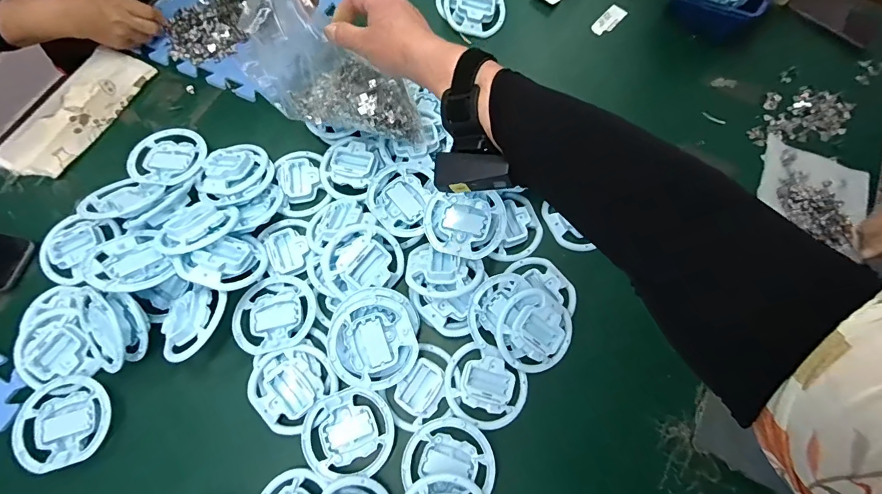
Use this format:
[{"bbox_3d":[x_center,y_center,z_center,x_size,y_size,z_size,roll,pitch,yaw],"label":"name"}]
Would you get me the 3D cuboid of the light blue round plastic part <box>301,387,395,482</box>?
[{"bbox_3d":[-0.109,0.220,0.486,0.104,0.016,0.097,0,72,-2],"label":"light blue round plastic part"}]

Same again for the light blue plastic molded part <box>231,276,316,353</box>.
[{"bbox_3d":[-0.215,0.086,0.533,0.105,0.020,0.096,-5,72,-3],"label":"light blue plastic molded part"}]

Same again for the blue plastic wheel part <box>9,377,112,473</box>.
[{"bbox_3d":[-0.450,0.210,0.495,0.108,0.019,0.096,-17,73,-7],"label":"blue plastic wheel part"}]

